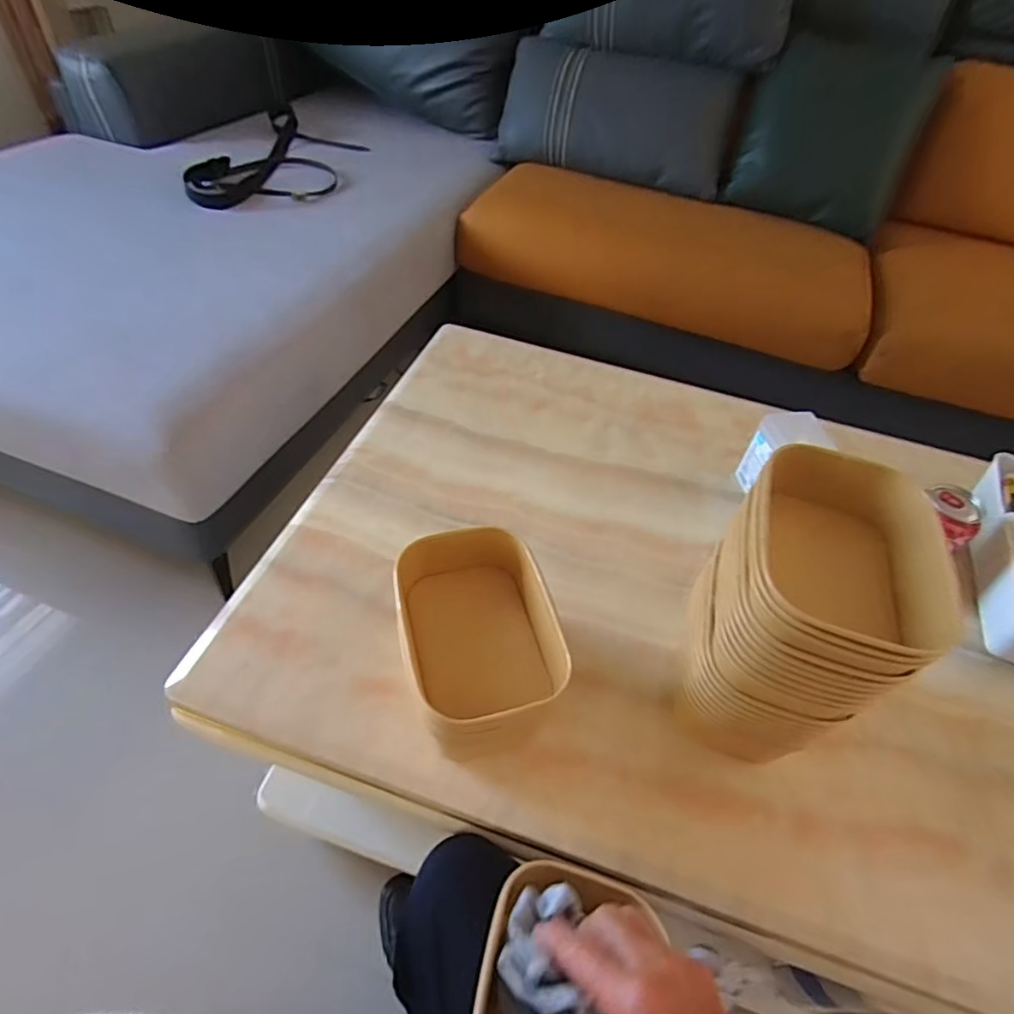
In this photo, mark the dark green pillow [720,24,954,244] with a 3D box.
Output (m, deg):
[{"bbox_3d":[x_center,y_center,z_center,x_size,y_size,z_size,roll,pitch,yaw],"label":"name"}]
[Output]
[{"bbox_3d":[0.741,-0.871,1.328,0.395,0.361,0.120,28,35,18],"label":"dark green pillow"}]

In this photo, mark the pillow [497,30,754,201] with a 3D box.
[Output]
[{"bbox_3d":[0.270,-0.956,1.403,0.564,0.256,0.134,15,36,10],"label":"pillow"}]

